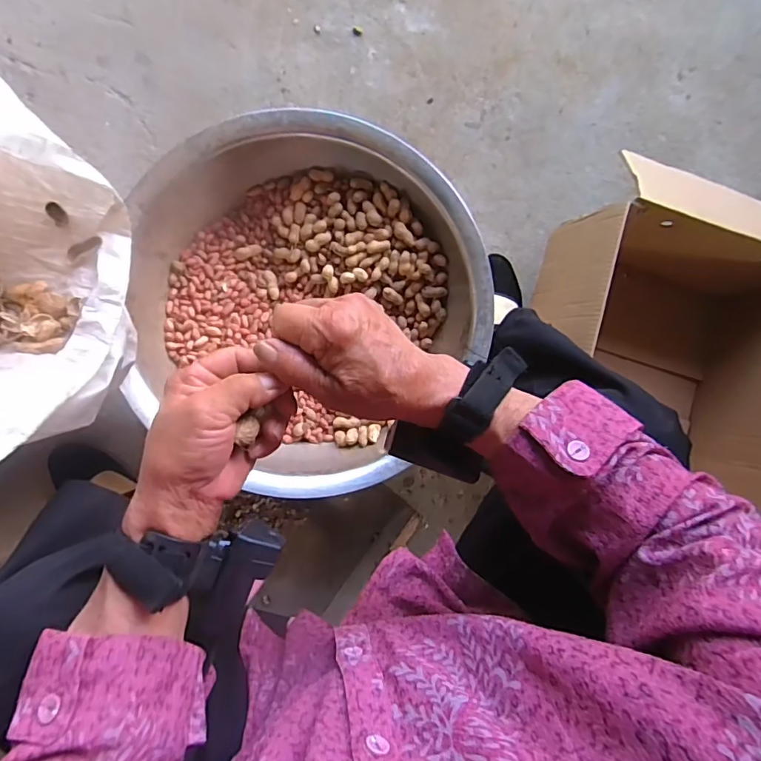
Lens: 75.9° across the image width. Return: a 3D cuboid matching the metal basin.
[{"bbox_3d":[-0.079,-0.112,0.613,0.390,0.110,0.406,0,89,-7],"label":"metal basin"}]

